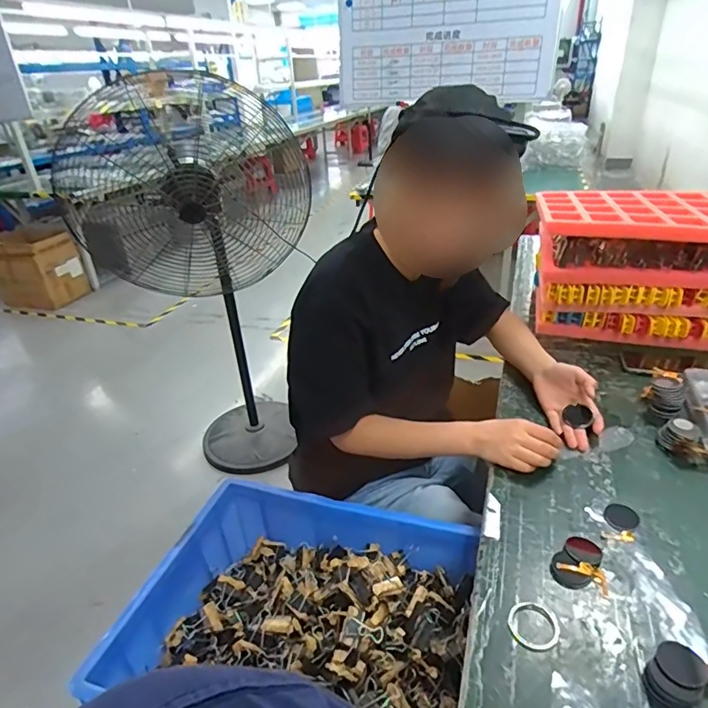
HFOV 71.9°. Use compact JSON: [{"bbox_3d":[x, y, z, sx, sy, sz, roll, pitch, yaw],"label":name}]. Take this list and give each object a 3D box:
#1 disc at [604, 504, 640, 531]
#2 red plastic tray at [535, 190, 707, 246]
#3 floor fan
[{"bbox_3d":[0.345,0.210,0.629,0.047,0.004,0.039,-25,36,-32],"label":"disc"},{"bbox_3d":[0.646,-0.292,1.006,0.493,0.045,0.344,6,32,17],"label":"red plastic tray"},{"bbox_3d":[-0.465,-0.147,1.703,0.392,1.315,0.635,18,37,33],"label":"floor fan"}]

